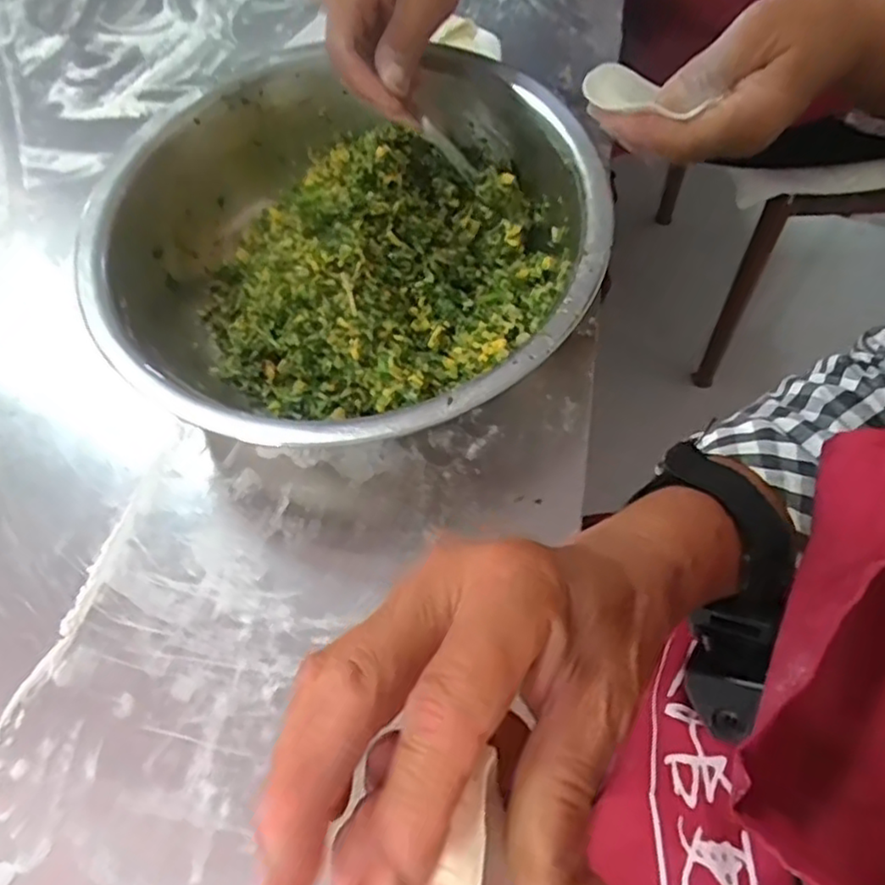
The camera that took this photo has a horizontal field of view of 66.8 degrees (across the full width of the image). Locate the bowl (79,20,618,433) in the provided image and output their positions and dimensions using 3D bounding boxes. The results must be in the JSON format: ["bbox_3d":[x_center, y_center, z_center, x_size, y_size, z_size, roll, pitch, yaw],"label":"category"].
[{"bbox_3d":[-0.049,-0.108,0.407,0.269,0.088,0.273,-1,64,3],"label":"bowl"}]

